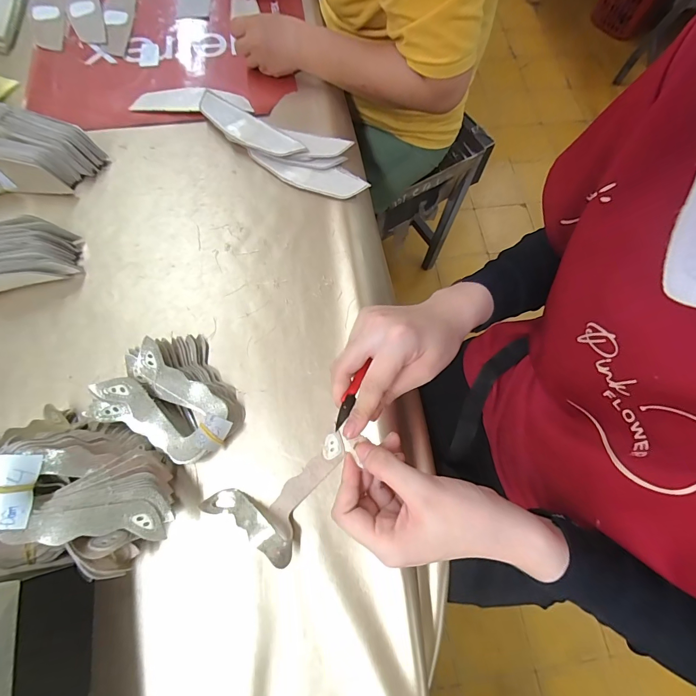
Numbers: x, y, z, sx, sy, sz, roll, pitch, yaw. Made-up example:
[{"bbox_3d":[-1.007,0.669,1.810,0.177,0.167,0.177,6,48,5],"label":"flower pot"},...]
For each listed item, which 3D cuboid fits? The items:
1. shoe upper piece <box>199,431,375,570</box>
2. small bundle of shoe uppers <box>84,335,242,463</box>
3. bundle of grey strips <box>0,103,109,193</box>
[{"bbox_3d":[-0.054,0.146,0.359,0.148,0.030,0.083,-28,73,-12],"label":"shoe upper piece"},{"bbox_3d":[-0.169,0.045,0.380,0.123,0.047,0.113,26,71,7],"label":"small bundle of shoe uppers"},{"bbox_3d":[-0.431,-0.246,0.469,0.208,0.058,0.101,-4,70,-4],"label":"bundle of grey strips"}]

